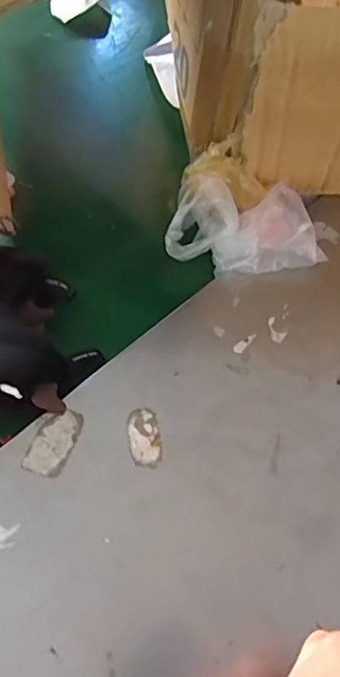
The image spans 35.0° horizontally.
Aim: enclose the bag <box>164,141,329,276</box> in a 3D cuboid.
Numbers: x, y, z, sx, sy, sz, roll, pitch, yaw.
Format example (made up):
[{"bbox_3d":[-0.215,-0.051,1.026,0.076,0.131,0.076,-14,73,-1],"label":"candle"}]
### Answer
[{"bbox_3d":[0.063,-0.106,0.455,0.129,0.065,0.083,-3,58,-6],"label":"bag"}]

